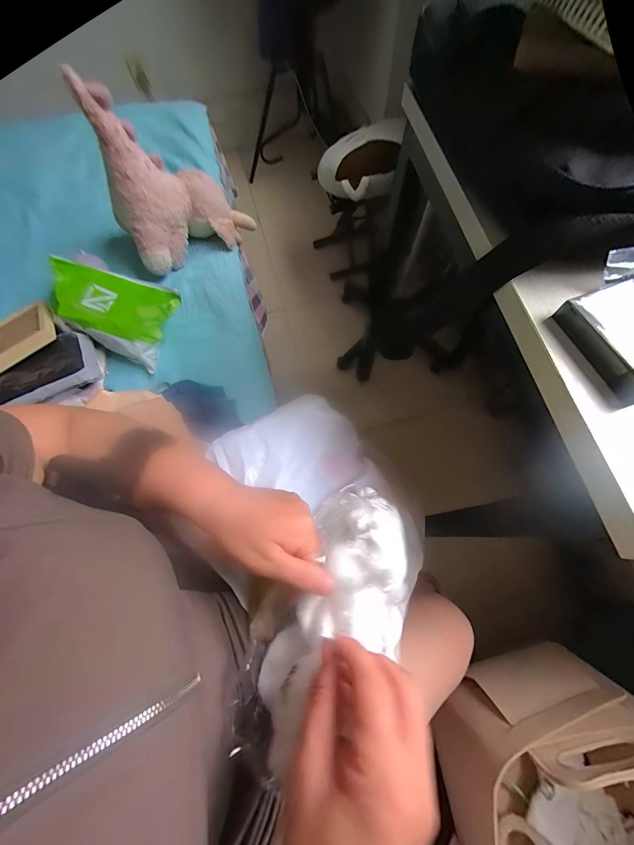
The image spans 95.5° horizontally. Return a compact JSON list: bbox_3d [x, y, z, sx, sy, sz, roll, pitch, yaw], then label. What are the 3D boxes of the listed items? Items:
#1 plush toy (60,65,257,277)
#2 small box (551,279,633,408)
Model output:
[{"bbox_3d":[-0.291,-0.499,0.583,0.266,0.284,0.141,-32,71,-14],"label":"plush toy"},{"bbox_3d":[0.233,-0.060,0.217,0.053,0.024,0.087,-15,68,-8],"label":"small box"}]

